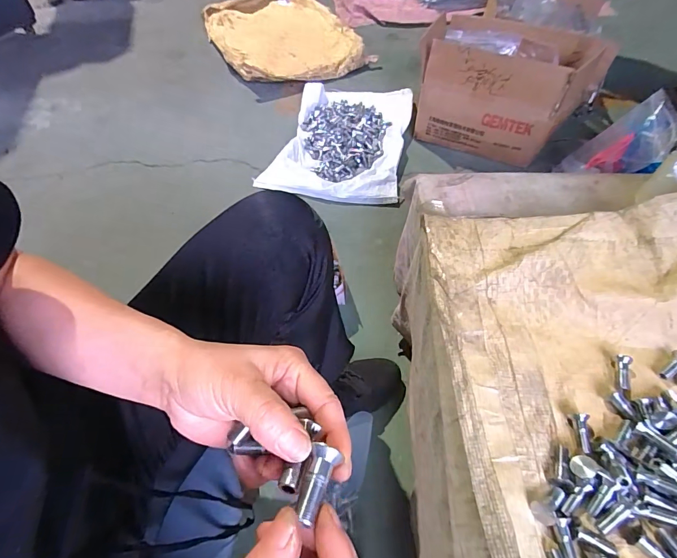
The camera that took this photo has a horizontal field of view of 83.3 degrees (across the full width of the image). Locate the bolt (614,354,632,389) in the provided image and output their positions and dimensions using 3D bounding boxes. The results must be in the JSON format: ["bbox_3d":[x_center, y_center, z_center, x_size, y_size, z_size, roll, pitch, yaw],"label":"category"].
[{"bbox_3d":[0.301,0.099,0.401,0.017,0.011,0.038,11,69,11],"label":"bolt"}]

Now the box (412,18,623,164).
[{"bbox_3d":[0.456,-0.528,1.043,0.407,0.244,0.299,25,58,21],"label":"box"}]

